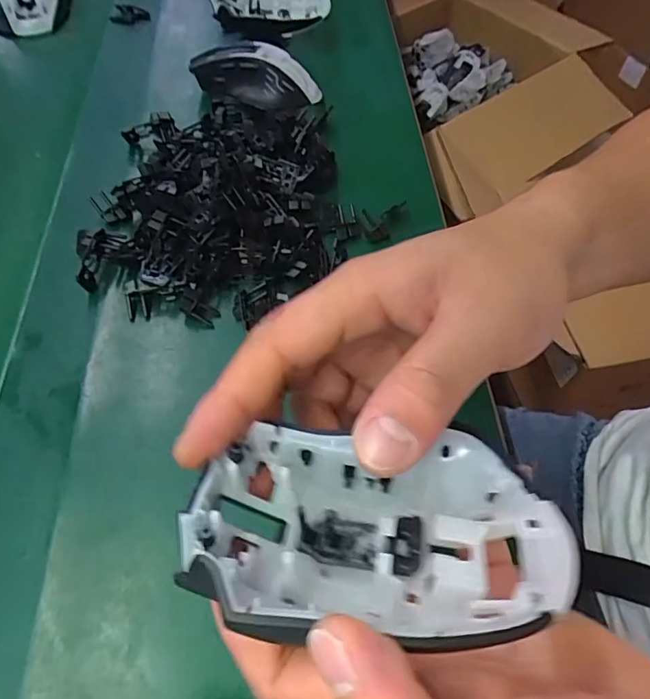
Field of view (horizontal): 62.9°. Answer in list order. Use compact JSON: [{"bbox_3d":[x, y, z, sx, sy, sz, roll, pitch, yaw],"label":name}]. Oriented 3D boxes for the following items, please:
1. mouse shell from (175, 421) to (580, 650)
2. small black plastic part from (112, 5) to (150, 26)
[{"bbox_3d":[0.015,0.058,0.171,0.114,0.038,0.065,2,56,0],"label":"mouse shell"},{"bbox_3d":[-0.199,-0.344,0.546,0.041,0.015,0.017,5,56,2],"label":"small black plastic part"}]

